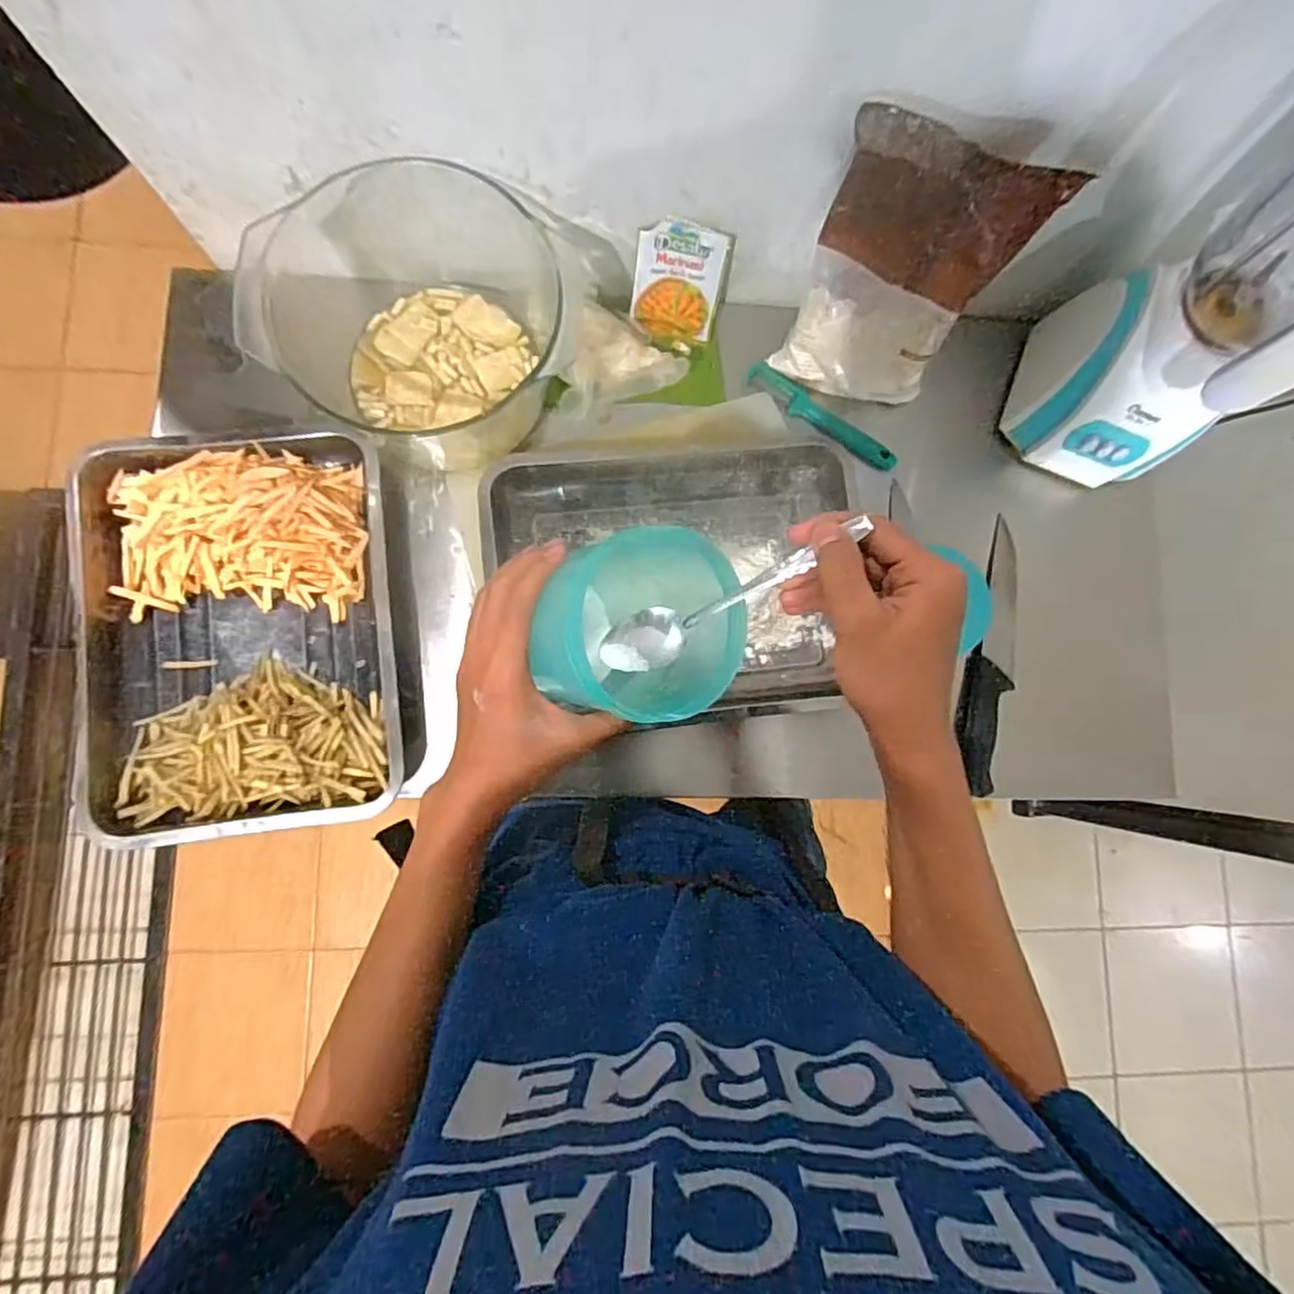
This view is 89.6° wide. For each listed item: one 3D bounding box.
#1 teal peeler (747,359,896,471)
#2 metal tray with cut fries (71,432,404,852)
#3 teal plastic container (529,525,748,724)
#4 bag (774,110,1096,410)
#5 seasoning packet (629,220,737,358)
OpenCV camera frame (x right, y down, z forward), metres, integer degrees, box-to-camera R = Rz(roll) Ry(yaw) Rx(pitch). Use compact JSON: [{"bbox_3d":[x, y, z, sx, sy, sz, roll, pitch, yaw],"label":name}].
[{"bbox_3d":[0.178,-0.232,0.665,0.173,0.020,0.028,37,82,-1],"label":"teal peeler"},{"bbox_3d":[-0.358,-0.015,0.580,0.260,0.049,0.347,-7,85,-7],"label":"metal tray with cut fries"},{"bbox_3d":[-0.005,-0.009,0.419,0.123,0.089,0.104,11,83,-5],"label":"teal plastic container"},{"bbox_3d":[0.210,-0.307,0.552,0.155,0.224,0.082,21,82,-3],"label":"bag"},{"bbox_3d":[0.032,-0.343,0.621,0.086,0.115,0.017,7,57,-3],"label":"seasoning packet"}]

